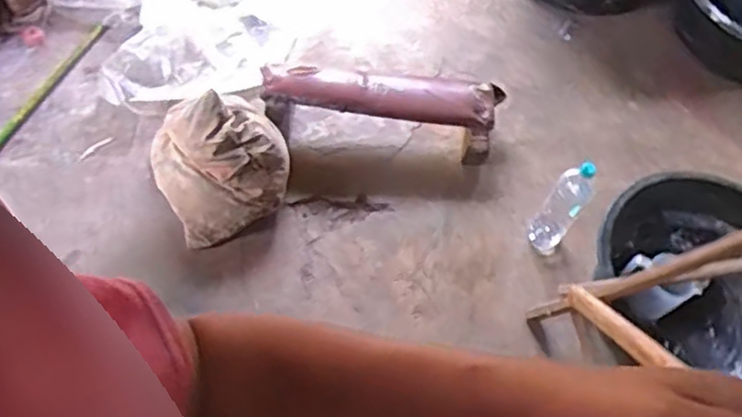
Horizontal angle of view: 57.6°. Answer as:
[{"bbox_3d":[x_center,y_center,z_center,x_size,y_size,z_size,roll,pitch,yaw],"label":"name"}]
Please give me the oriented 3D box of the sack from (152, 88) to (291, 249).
[{"bbox_3d":[-0.370,-0.141,1.632,0.309,0.242,0.333,-23,69,-13],"label":"sack"}]

